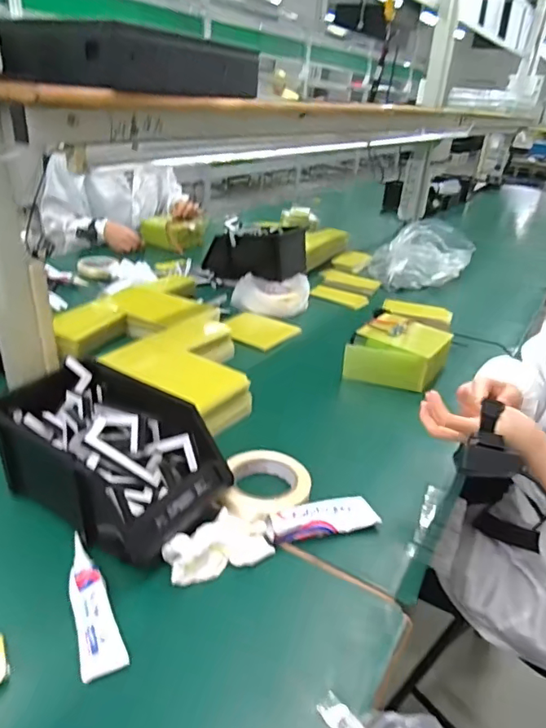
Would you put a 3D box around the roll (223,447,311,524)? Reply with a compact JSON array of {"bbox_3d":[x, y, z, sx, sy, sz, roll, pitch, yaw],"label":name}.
[{"bbox_3d":[-0.016,0.155,0.657,0.109,0.036,0.112,4,28,-2],"label":"roll"}]

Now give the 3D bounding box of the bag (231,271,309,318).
[{"bbox_3d":[-0.007,-0.172,1.263,0.183,0.077,0.114,3,28,-4],"label":"bag"}]

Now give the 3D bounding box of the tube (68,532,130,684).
[{"bbox_3d":[-0.177,0.227,0.499,0.037,0.016,0.148,-11,32,-27],"label":"tube"}]

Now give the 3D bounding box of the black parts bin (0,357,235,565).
[{"bbox_3d":[-0.187,0.107,0.627,0.253,0.114,0.186,23,33,30],"label":"black parts bin"}]

